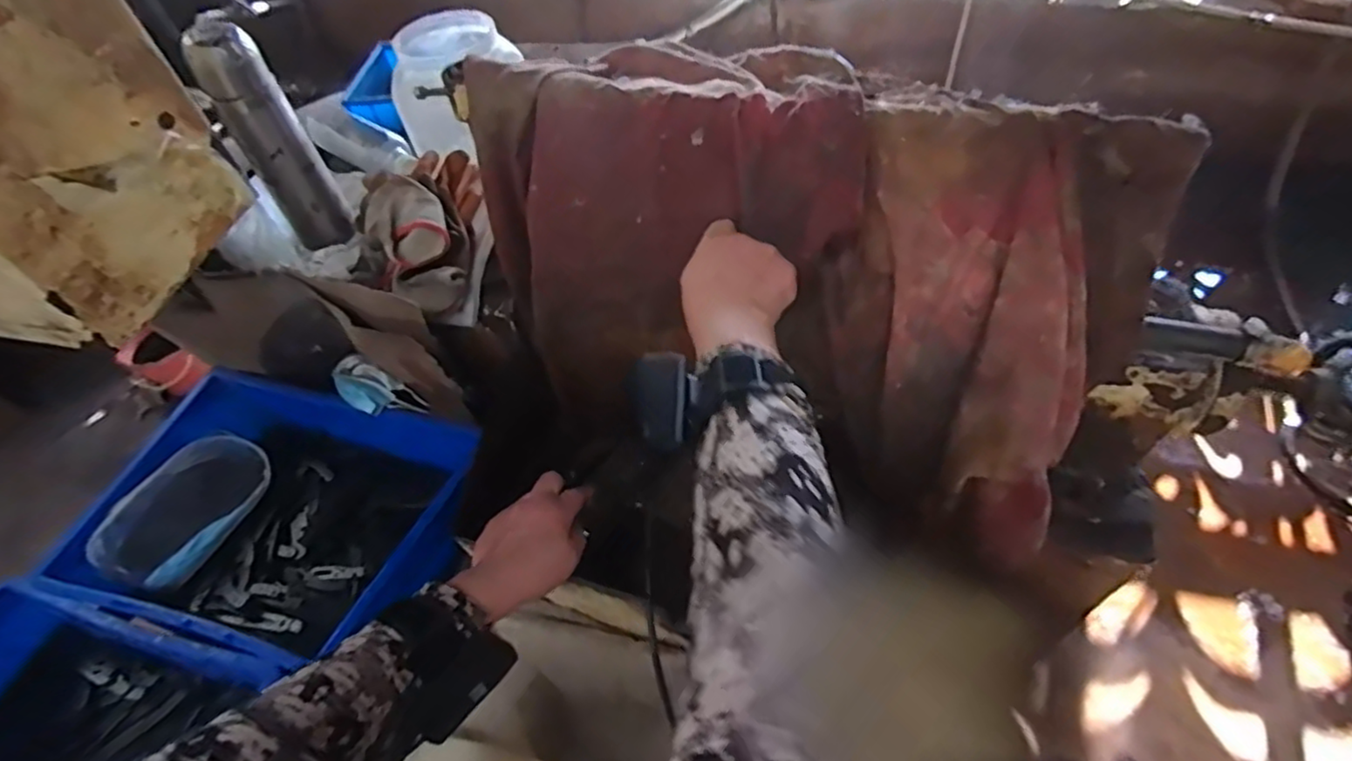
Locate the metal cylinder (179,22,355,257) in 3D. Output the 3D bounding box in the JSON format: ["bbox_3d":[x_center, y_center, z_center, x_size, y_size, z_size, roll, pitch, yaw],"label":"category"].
[{"bbox_3d":[-0.424,-0.248,0.694,0.064,0.242,0.052,-30,55,-17],"label":"metal cylinder"}]

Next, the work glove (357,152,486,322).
[{"bbox_3d":[-0.282,-0.168,0.726,0.119,0.068,0.217,-3,52,3],"label":"work glove"}]

